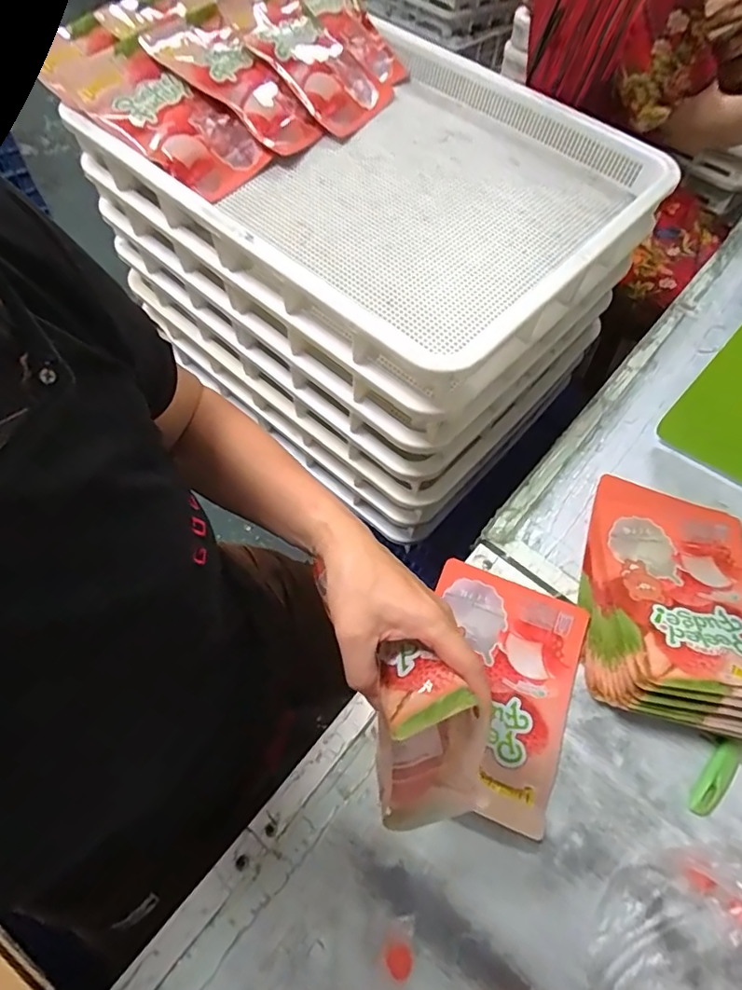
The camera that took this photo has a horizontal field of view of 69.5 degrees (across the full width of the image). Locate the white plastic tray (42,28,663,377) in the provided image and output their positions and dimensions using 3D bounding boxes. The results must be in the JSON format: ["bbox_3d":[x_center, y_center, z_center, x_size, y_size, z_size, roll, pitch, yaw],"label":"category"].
[{"bbox_3d":[0.035,-0.408,0.674,0.545,0.073,0.456,39,64,18],"label":"white plastic tray"}]

